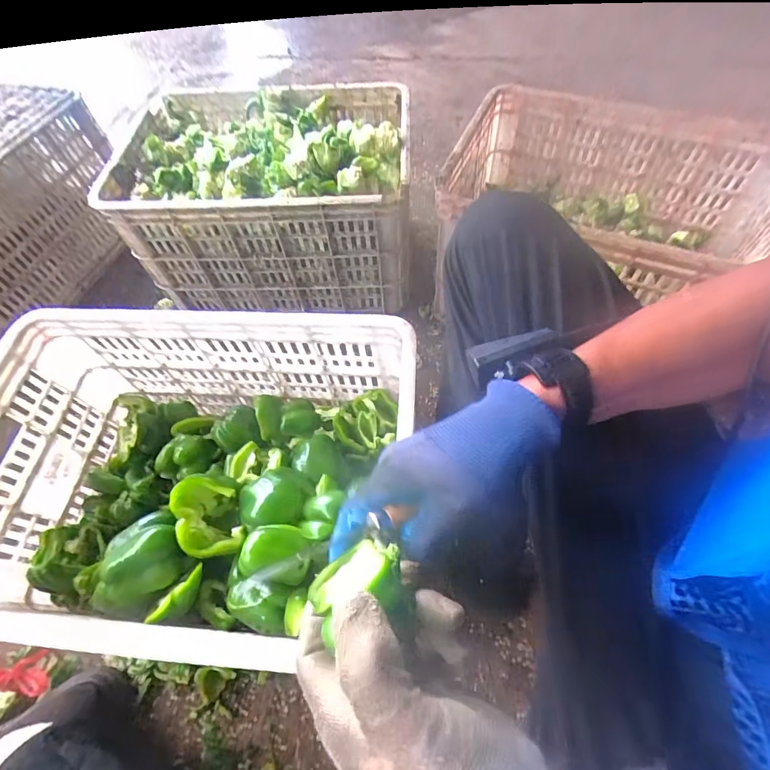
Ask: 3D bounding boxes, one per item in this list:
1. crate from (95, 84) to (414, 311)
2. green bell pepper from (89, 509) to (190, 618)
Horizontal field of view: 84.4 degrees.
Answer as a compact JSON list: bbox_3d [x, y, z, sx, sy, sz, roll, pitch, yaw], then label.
[{"bbox_3d":[-0.218,-0.383,0.838,0.527,0.261,0.380,3,59,5],"label":"crate"},{"bbox_3d":[-0.303,0.219,0.522,0.117,0.066,0.093,-31,62,-14],"label":"green bell pepper"}]

